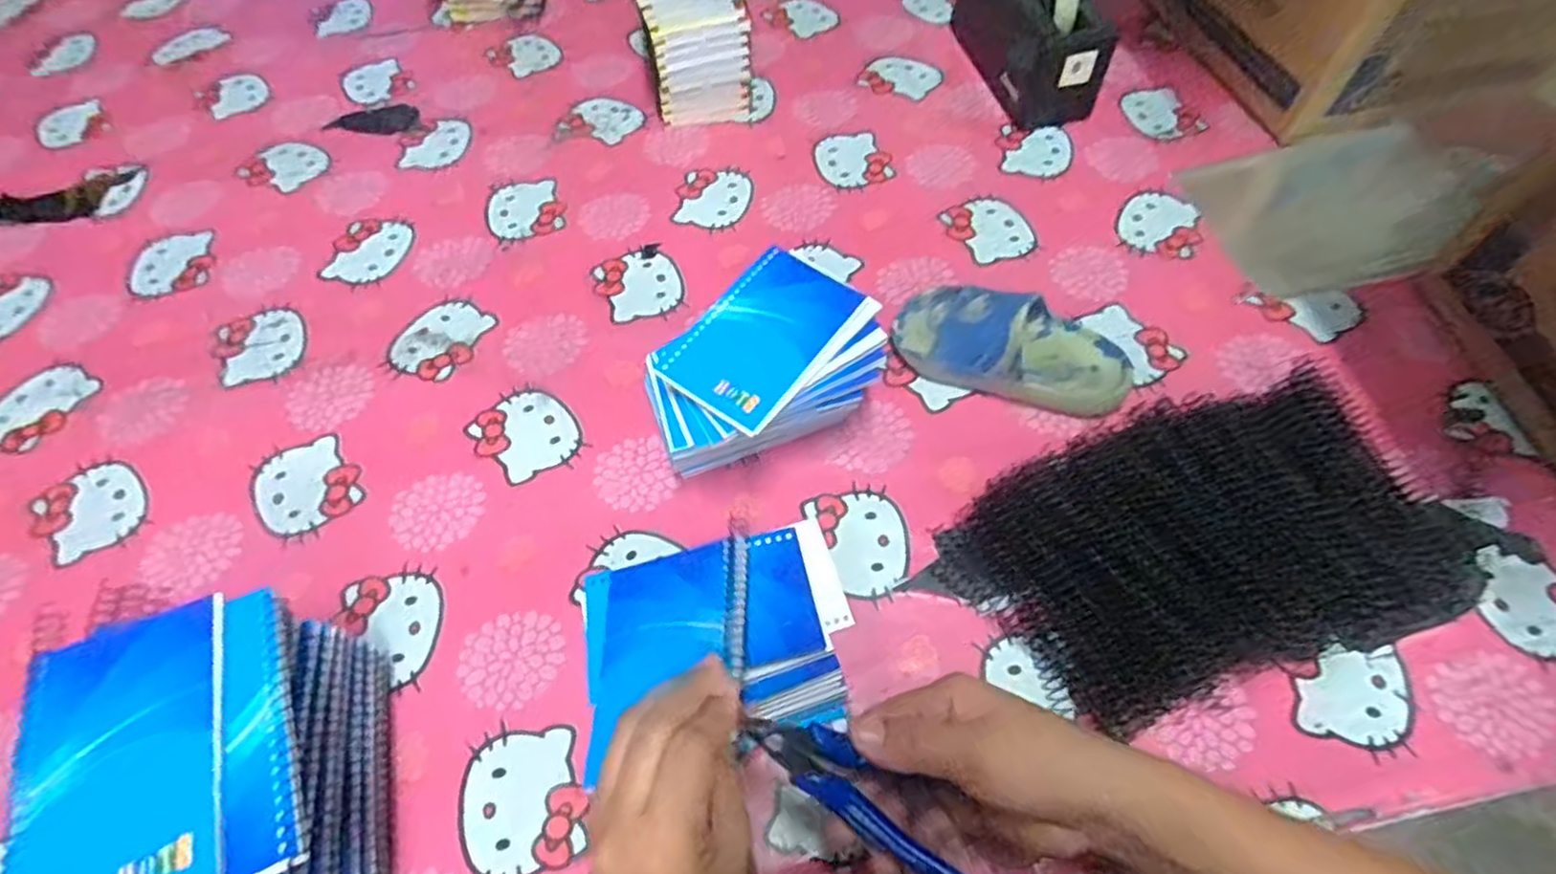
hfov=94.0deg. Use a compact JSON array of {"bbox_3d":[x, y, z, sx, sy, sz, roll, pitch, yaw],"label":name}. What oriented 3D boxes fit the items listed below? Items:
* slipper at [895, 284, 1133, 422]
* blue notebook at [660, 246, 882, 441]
[{"bbox_3d":[0.178,-0.069,0.550,0.179,0.057,0.096,12,60,10],"label":"slipper"},{"bbox_3d":[-0.008,-0.068,0.481,0.086,0.014,0.133,35,66,21],"label":"blue notebook"}]

